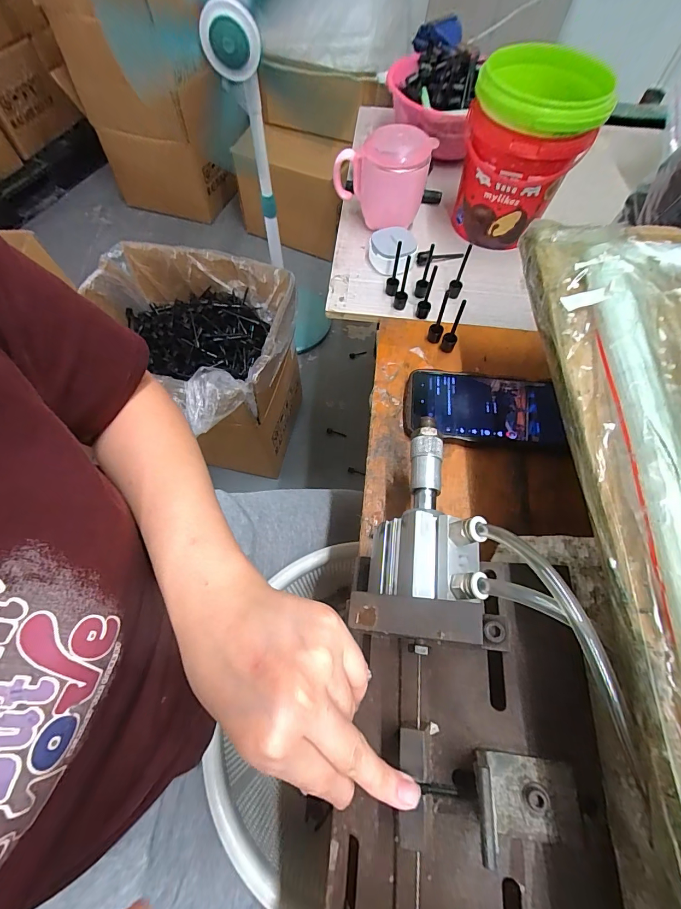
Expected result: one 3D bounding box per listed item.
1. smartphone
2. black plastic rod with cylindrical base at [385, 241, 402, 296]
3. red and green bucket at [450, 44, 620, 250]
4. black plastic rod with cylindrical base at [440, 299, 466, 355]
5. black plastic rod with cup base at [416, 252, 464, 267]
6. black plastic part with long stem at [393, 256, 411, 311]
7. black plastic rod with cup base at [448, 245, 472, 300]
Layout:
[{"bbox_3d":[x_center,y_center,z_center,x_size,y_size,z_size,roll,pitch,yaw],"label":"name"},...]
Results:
[{"bbox_3d":[0.136,-0.045,0.369,0.144,0.017,0.074,8,64,3],"label":"smartphone"},{"bbox_3d":[0.061,-0.207,0.427,0.014,0.059,0.013,8,64,3],"label":"black plastic rod with cylindrical base"},{"bbox_3d":[0.205,-0.340,0.441,0.124,0.149,0.116,21,65,10],"label":"red and green bucket"},{"bbox_3d":[0.115,-0.129,0.381,0.015,0.056,0.018,8,64,3],"label":"black plastic rod with cylindrical base"},{"bbox_3d":[0.125,-0.249,0.474,0.062,0.017,0.011,-17,65,-9],"label":"black plastic rod with cup base"},{"bbox_3d":[0.069,-0.188,0.416,0.015,0.063,0.015,12,64,5],"label":"black plastic part with long stem"},{"bbox_3d":[0.136,-0.205,0.429,0.013,0.058,0.018,21,65,10],"label":"black plastic rod with cup base"}]

